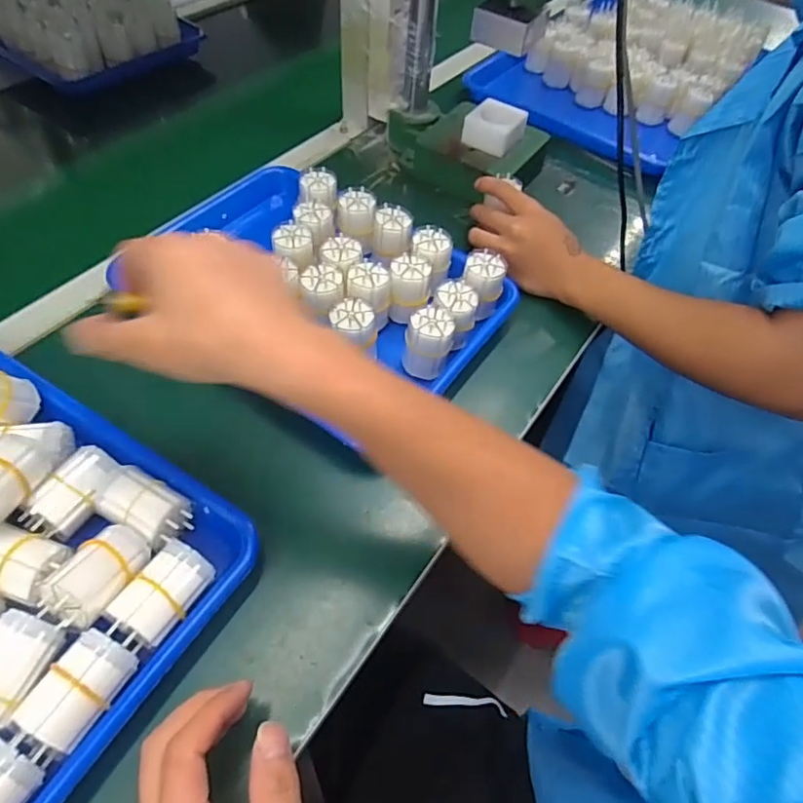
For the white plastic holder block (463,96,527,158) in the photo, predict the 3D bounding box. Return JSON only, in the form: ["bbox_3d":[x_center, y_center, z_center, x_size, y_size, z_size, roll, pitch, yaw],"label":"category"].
[{"bbox_3d":[0.111,-0.325,0.657,0.060,0.039,0.061,30,59,17],"label":"white plastic holder block"}]

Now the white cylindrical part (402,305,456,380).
[{"bbox_3d":[0.023,-0.050,0.475,0.039,0.053,0.036,2,55,-2],"label":"white cylindrical part"}]

